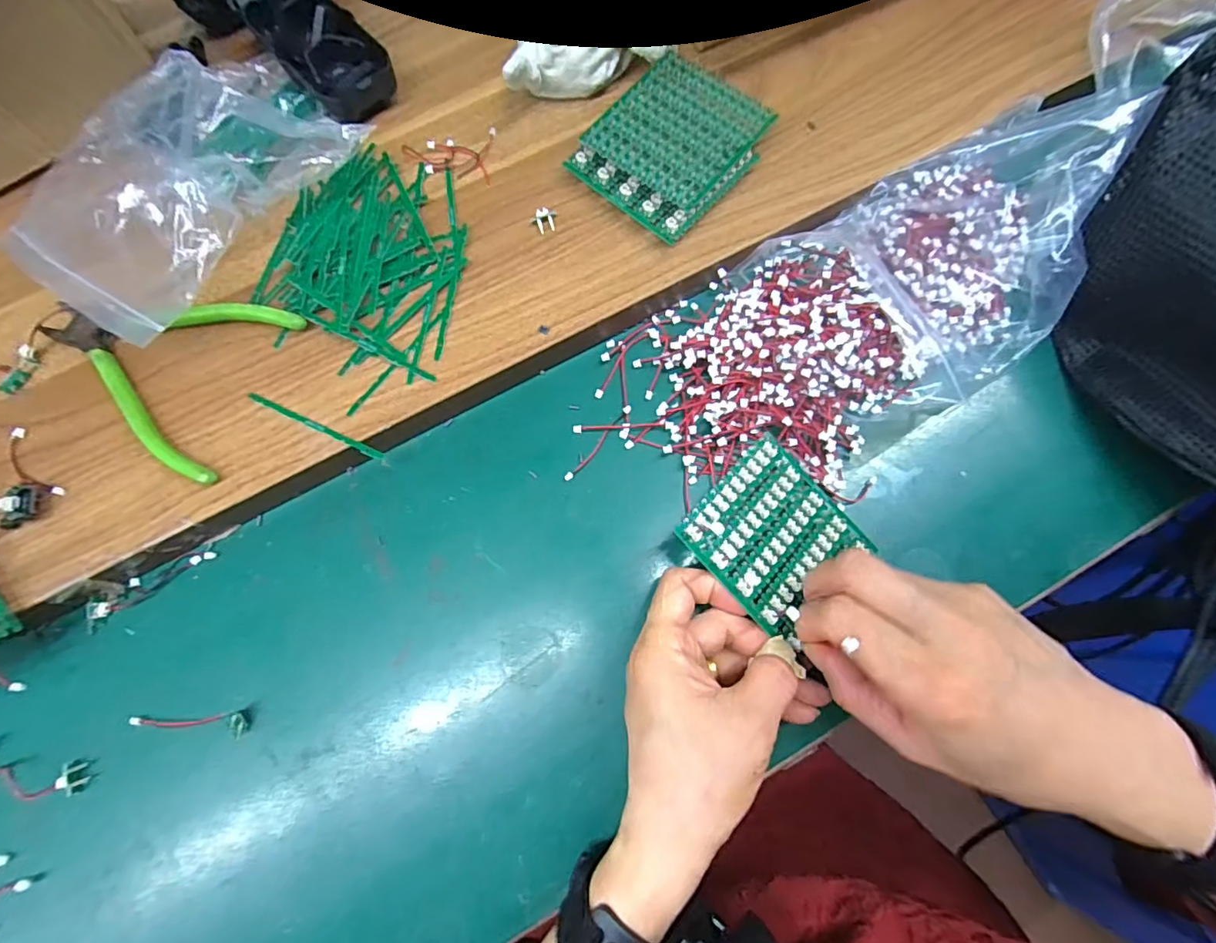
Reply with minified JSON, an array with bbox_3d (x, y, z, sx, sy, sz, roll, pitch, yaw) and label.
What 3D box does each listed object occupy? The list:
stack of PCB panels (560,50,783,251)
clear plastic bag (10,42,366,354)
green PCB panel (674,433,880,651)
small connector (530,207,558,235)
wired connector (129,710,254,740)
[{"bbox_3d":[0.039,-0.195,0.328,0.084,0.022,0.098,40,79,12],"label":"stack of PCB panels"},{"bbox_3d":[-0.247,-0.174,0.313,0.142,0.039,0.193,35,78,11],"label":"clear plastic bag"},{"bbox_3d":[0.086,0.032,0.280,0.076,0.004,0.081,47,66,2],"label":"green PCB panel"},{"bbox_3d":[-0.038,-0.151,0.330,0.016,0.006,0.014,-10,74,-1],"label":"small connector"},{"bbox_3d":[-0.222,0.135,0.290,0.065,0.009,0.013,-4,74,1],"label":"wired connector"}]

